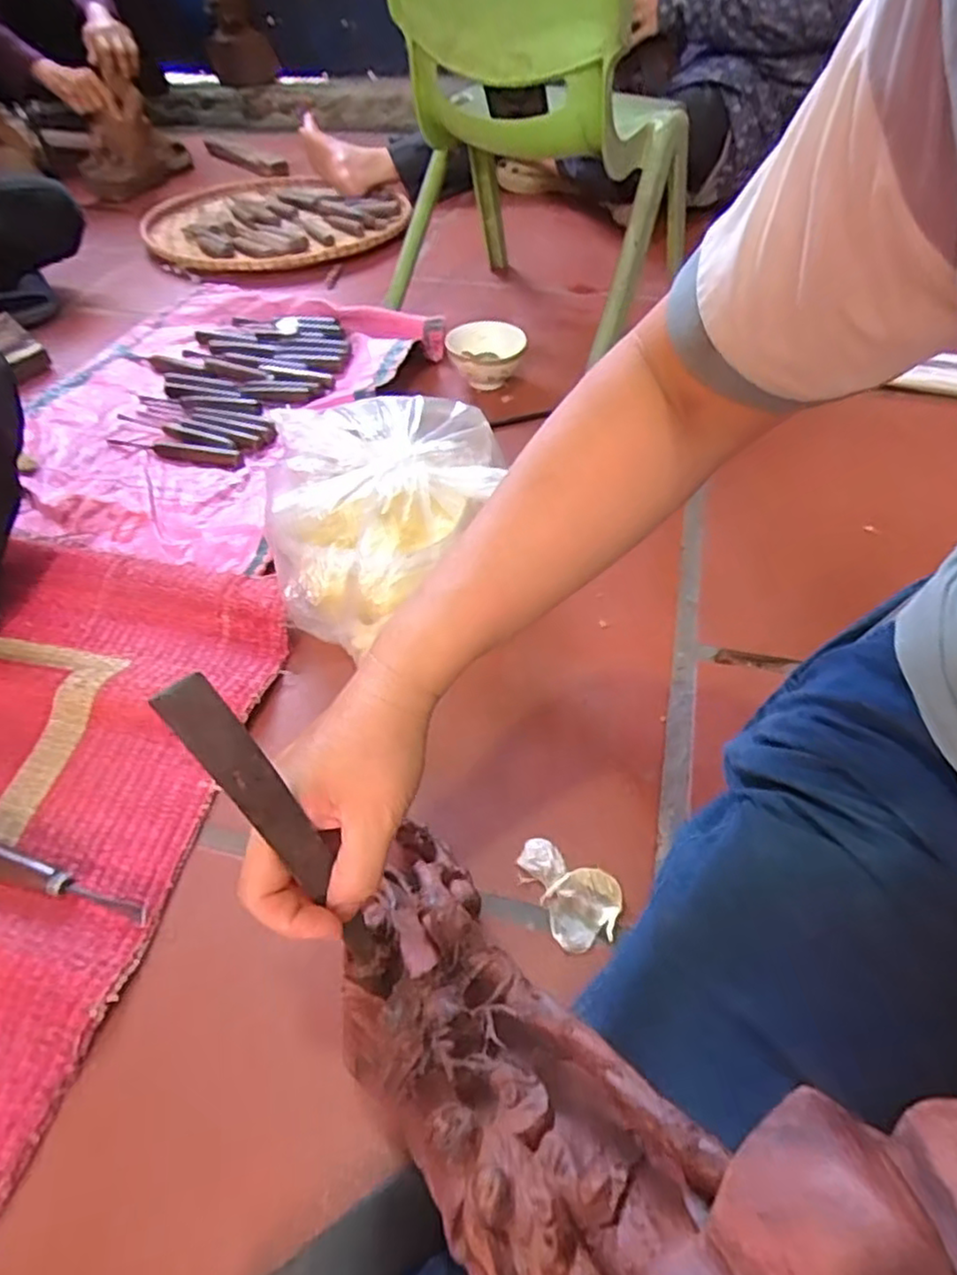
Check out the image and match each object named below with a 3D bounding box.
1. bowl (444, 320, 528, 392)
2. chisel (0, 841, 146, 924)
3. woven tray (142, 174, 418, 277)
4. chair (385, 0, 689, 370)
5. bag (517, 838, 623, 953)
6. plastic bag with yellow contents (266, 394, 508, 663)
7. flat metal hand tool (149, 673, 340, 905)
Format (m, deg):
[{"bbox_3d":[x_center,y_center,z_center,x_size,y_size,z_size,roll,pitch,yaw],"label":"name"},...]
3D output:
[{"bbox_3d":[0.013,-0.383,0.926,0.108,0.060,0.104,-1,48,1],"label":"bowl"},{"bbox_3d":[-0.310,0.168,0.481,0.165,0.021,0.023,14,50,15],"label":"chisel"},{"bbox_3d":[-0.398,-0.813,1.326,0.479,0.040,0.489,28,54,25],"label":"woven tray"},{"bbox_3d":[0.056,-0.625,0.833,0.362,0.463,0.415,20,51,19],"label":"chair"},{"bbox_3d":[0.066,0.175,0.484,0.054,0.009,0.080,-22,51,-17],"label":"bag"},{"bbox_3d":[-0.080,-0.121,0.647,0.201,0.130,0.246,-5,48,-2],"label":"plastic bag with yellow contents"},{"bbox_3d":[-0.090,0.063,0.279,0.004,0.116,0.021,11,46,44],"label":"flat metal hand tool"}]

